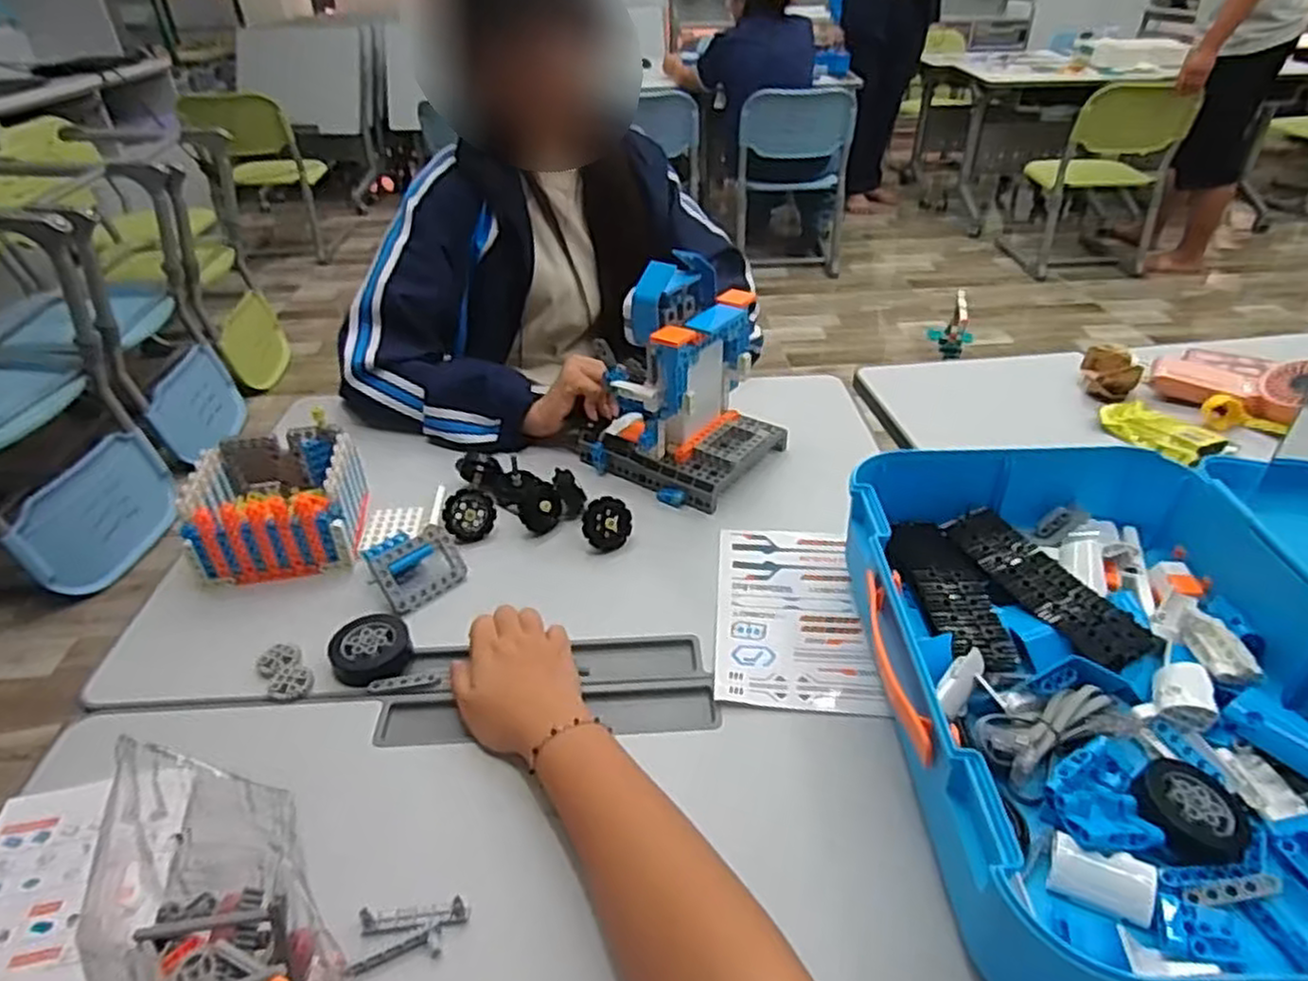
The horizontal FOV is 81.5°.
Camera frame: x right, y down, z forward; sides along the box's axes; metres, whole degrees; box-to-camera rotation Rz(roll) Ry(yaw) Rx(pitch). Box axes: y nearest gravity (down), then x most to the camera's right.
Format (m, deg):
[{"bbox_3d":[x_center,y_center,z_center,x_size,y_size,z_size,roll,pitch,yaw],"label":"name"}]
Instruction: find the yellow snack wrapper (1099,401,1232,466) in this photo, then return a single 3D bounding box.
[{"bbox_3d":[0.545,-0.065,0.820,0.079,0.020,0.131,-14,38,-17],"label":"yellow snack wrapper"}]

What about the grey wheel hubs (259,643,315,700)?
[{"bbox_3d":[-0.284,0.138,0.583,0.030,0.009,0.062,-25,42,-29],"label":"grey wheel hubs"}]

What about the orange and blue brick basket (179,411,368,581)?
[{"bbox_3d":[-0.342,0.006,0.700,0.129,0.083,0.137,-7,36,-7],"label":"orange and blue brick basket"}]

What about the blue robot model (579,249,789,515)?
[{"bbox_3d":[0.027,-0.114,0.762,0.170,0.195,0.146,22,42,29],"label":"blue robot model"}]

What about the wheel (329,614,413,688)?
[{"bbox_3d":[-0.222,0.122,0.596,0.058,0.018,0.064,-16,38,-19],"label":"wheel"}]

